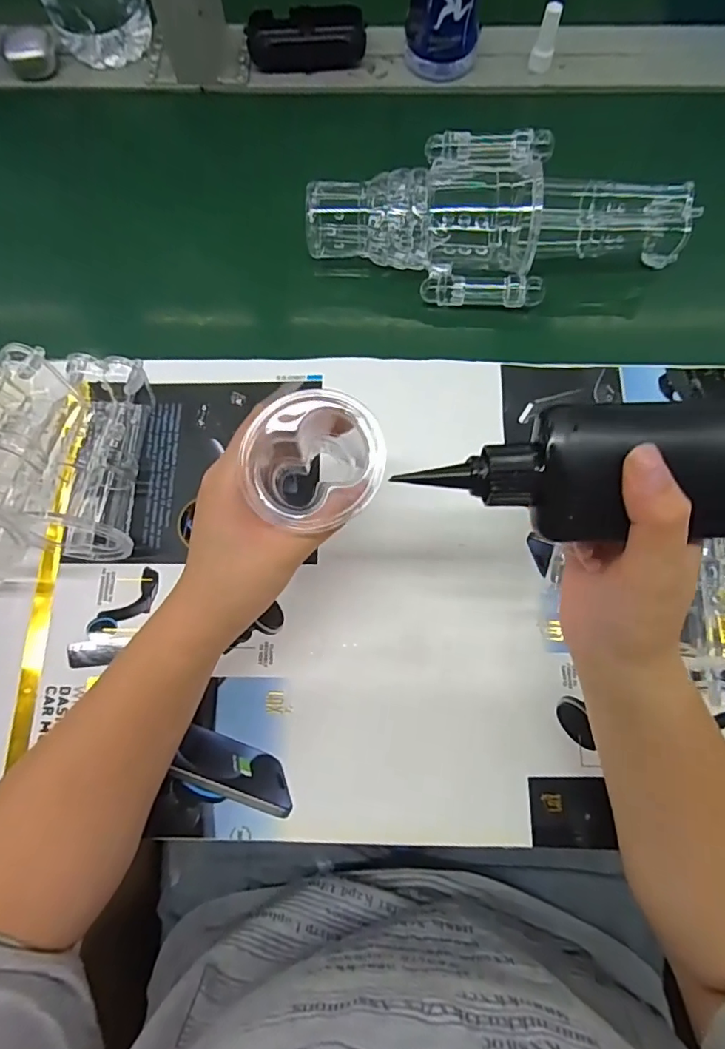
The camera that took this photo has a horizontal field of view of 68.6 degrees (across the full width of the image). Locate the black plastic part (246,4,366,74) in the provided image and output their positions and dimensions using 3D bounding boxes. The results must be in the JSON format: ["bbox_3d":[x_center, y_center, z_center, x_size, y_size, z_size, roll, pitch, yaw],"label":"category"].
[{"bbox_3d":[-0.053,-0.463,0.507,0.108,0.031,0.044,-4,74,-1],"label":"black plastic part"}]

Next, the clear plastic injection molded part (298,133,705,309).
[{"bbox_3d":[0.105,-0.242,0.424,0.288,0.061,0.114,3,74,1],"label":"clear plastic injection molded part"}]

